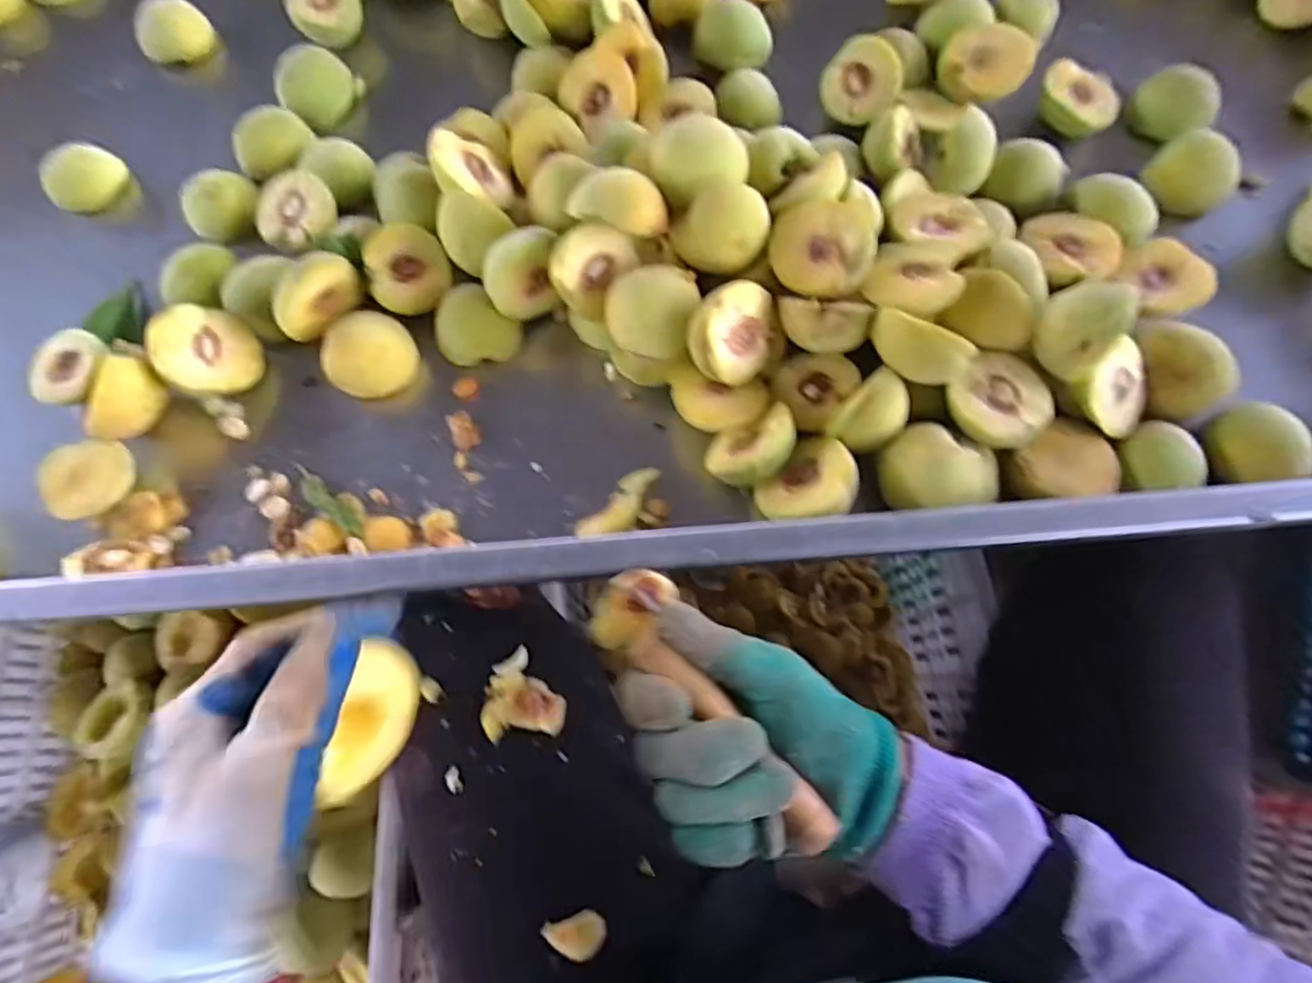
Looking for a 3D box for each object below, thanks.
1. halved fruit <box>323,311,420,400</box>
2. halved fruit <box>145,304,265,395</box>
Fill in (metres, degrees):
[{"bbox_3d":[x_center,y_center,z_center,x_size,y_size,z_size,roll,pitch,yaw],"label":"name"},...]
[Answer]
[{"bbox_3d":[-0.188,-0.090,0.437,0.055,0.023,0.054,-39,107,-5],"label":"halved fruit"},{"bbox_3d":[-0.297,-0.090,0.429,0.055,0.020,0.055,14,68,-39],"label":"halved fruit"}]

